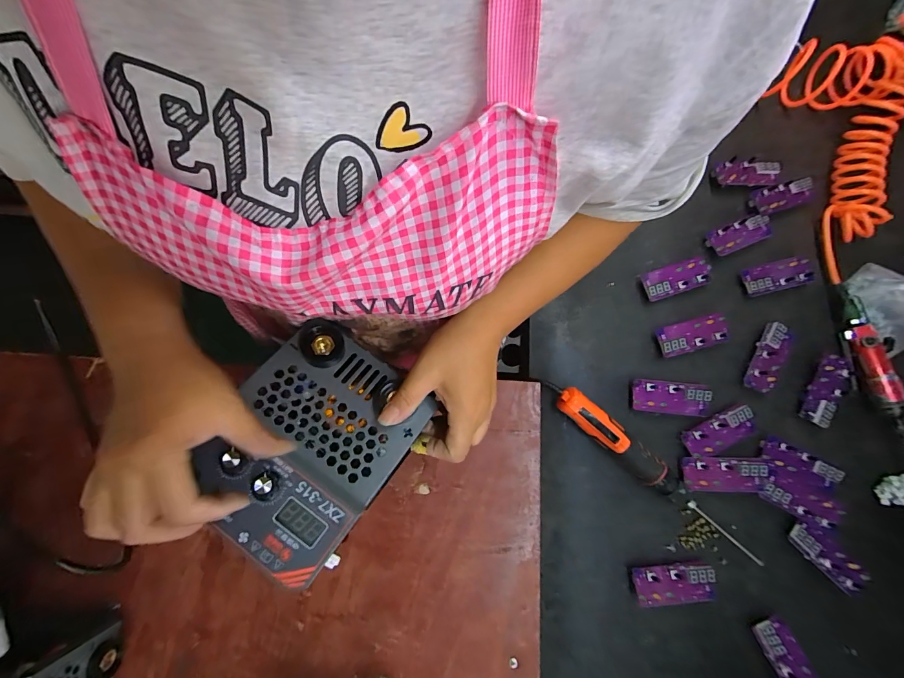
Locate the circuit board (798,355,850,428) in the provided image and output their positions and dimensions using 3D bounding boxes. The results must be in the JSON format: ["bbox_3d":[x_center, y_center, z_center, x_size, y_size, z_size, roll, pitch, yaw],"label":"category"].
[{"bbox_3d":[0.579,0.076,0.581,0.037,0.020,0.111,36,80,6],"label":"circuit board"}]

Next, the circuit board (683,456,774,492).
[{"bbox_3d":[0.405,0.197,0.552,0.124,0.013,0.046,0,78,-1],"label":"circuit board"}]

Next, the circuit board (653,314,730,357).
[{"bbox_3d":[0.376,-0.006,0.597,0.098,0.012,0.050,-15,67,12],"label":"circuit board"}]

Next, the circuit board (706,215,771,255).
[{"bbox_3d":[0.482,-0.176,0.631,0.095,0.019,0.046,-19,79,-5],"label":"circuit board"}]

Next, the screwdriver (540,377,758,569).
[{"bbox_3d":[0.282,0.188,0.550,0.365,0.038,0.045,43,81,7],"label":"screwdriver"}]

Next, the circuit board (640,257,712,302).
[{"bbox_3d":[0.379,-0.102,0.636,0.110,0.017,0.049,-17,71,5],"label":"circuit board"}]

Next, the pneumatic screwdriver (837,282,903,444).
[{"bbox_3d":[0.654,0.034,0.585,0.034,0.037,0.257,-4,79,-2],"label":"pneumatic screwdriver"}]

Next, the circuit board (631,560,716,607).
[{"bbox_3d":[0.307,0.339,0.530,0.105,0.029,0.045,-4,79,-2],"label":"circuit board"}]

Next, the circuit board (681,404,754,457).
[{"bbox_3d":[0.403,0.140,0.566,0.107,0.010,0.046,-25,80,-6],"label":"circuit board"}]

